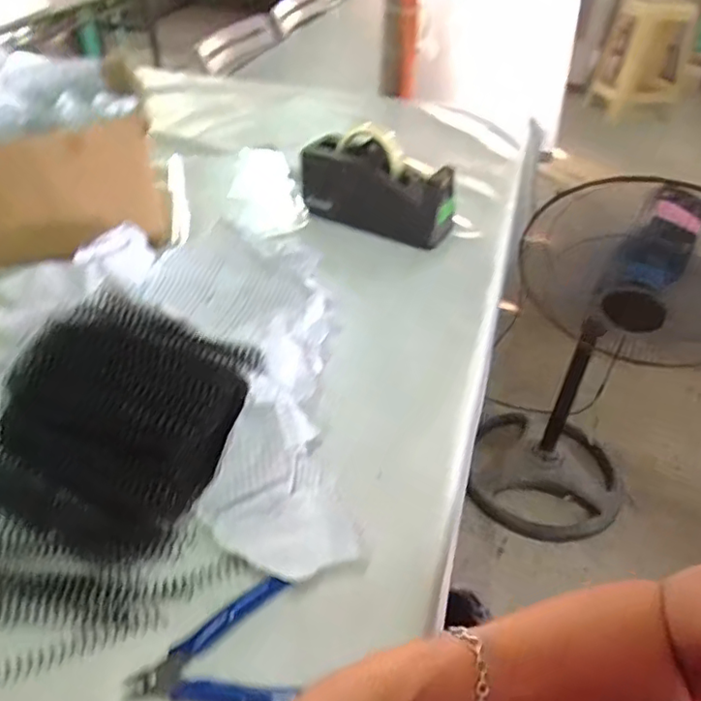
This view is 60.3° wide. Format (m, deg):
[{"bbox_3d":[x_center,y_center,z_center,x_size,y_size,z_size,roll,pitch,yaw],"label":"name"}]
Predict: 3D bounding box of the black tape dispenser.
[{"bbox_3d":[0.035,-0.223,0.808,0.207,0.108,0.074,17,43,18],"label":"black tape dispenser"}]

